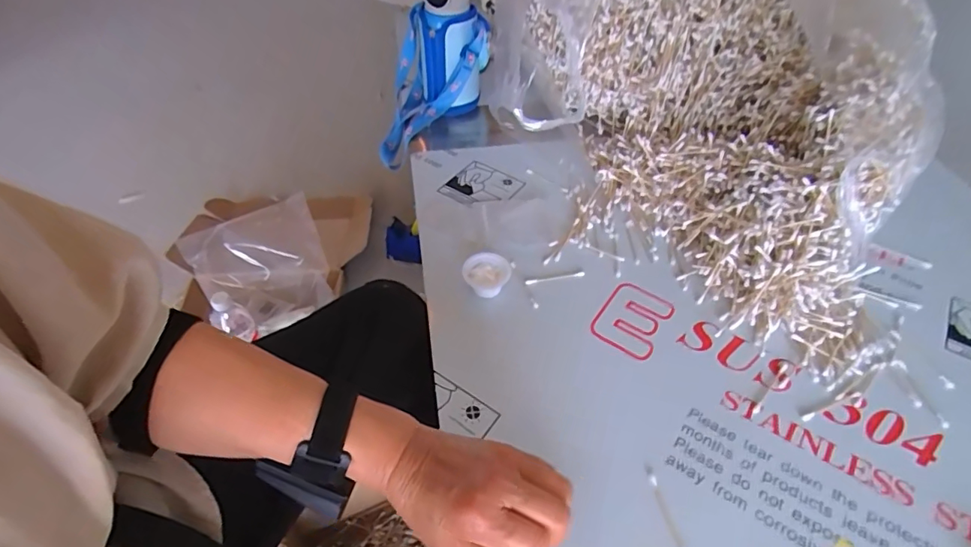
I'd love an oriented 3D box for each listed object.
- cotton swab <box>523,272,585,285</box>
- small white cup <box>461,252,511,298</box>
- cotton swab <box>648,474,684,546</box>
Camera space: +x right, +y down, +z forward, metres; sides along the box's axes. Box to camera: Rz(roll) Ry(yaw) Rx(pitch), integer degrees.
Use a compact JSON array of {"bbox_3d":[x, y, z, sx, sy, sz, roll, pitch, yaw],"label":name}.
[{"bbox_3d":[0.083,0.005,0.600,0.072,0.004,0.008,-8,50,-7],"label":"cotton swab"},{"bbox_3d":[0.001,0.003,0.587,0.053,0.027,0.048,-2,50,-2],"label":"small white cup"},{"bbox_3d":[0.154,0.206,0.425,0.007,0.004,0.073,-10,50,-9],"label":"cotton swab"}]

